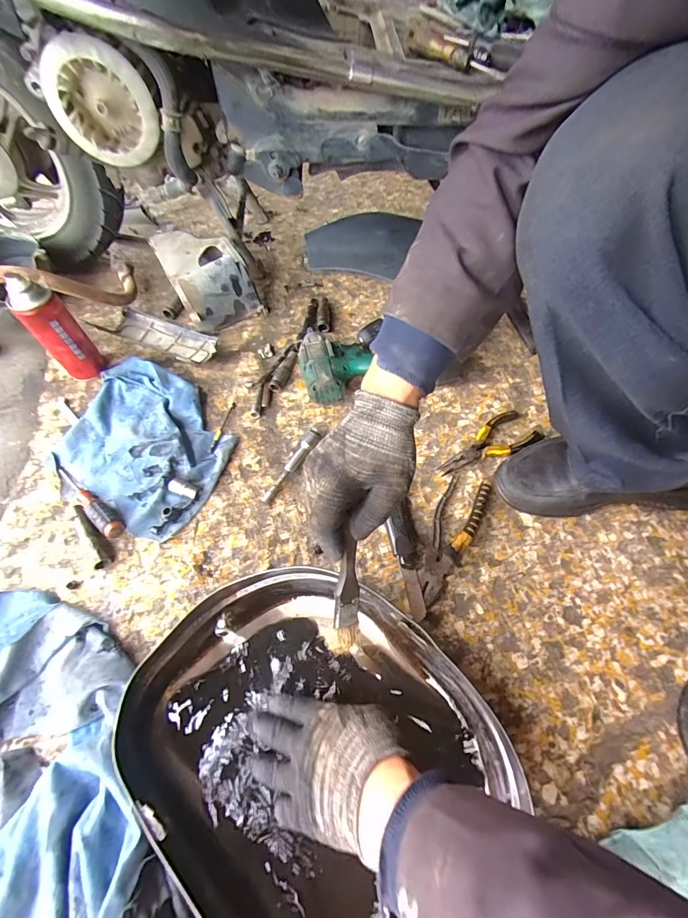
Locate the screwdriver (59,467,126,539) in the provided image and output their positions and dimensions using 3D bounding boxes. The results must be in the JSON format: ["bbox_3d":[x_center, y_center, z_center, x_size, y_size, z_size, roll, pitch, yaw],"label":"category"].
[{"bbox_3d":[-0.346,0.054,0.530,0.154,0.028,0.026,36,68,21],"label":"screwdriver"}]

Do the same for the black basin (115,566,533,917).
[{"bbox_3d":[-0.023,0.271,0.368,0.355,0.064,0.274,33,67,20],"label":"black basin"}]

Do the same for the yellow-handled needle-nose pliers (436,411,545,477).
[{"bbox_3d":[0.207,-0.015,0.560,0.155,0.016,0.064,-32,64,-15],"label":"yellow-handled needle-nose pliers"}]

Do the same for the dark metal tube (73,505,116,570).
[{"bbox_3d":[-0.325,0.098,0.510,0.024,0.020,0.094,-32,64,-15],"label":"dark metal tube"}]

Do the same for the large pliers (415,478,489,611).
[{"bbox_3d":[0.133,0.096,0.497,0.053,0.017,0.174,26,64,16],"label":"large pliers"}]

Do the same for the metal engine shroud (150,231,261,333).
[{"bbox_3d":[-0.261,-0.349,0.724,0.122,0.096,0.229,-27,63,-13],"label":"metal engine shroud"}]

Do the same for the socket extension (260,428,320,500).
[{"bbox_3d":[-0.074,0.009,0.555,0.018,0.022,0.124,31,66,18],"label":"socket extension"}]

